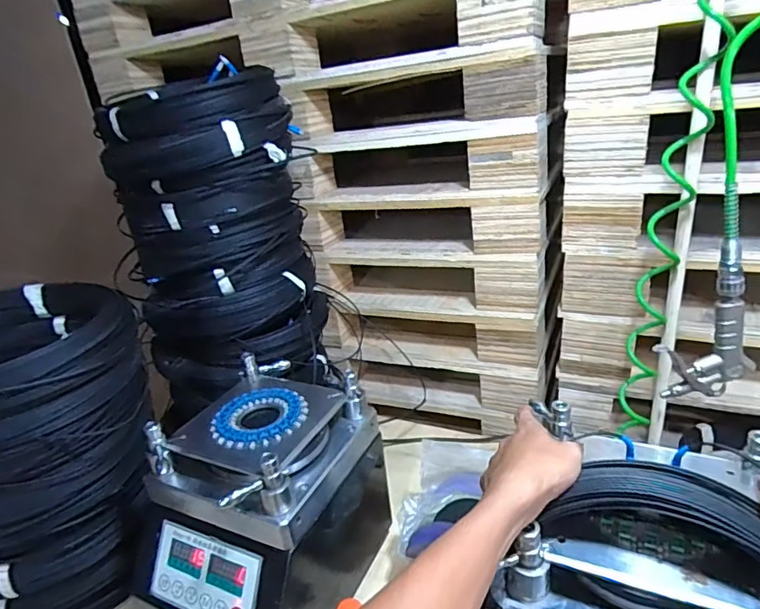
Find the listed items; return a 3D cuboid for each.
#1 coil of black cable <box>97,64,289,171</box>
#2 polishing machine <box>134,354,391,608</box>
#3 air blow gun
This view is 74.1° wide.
[{"bbox_3d":[-0.318,-0.321,0.916,0.306,0.132,0.338,-11,23,-8],"label":"coil of black cable"},{"bbox_3d":[-0.143,0.261,0.665,0.212,0.259,0.295,4,26,27],"label":"polishing machine"},{"bbox_3d":[0.352,0.020,0.536,0.093,0.169,0.025,-7,23,2],"label":"air blow gun"}]

